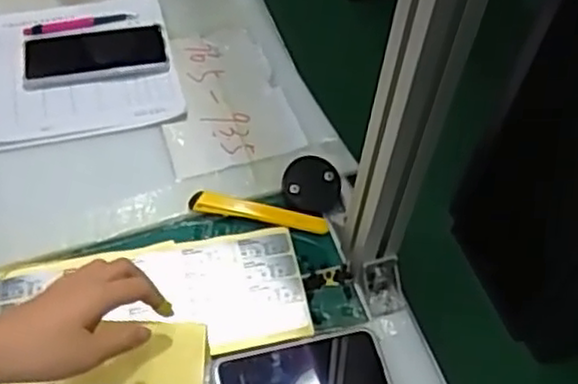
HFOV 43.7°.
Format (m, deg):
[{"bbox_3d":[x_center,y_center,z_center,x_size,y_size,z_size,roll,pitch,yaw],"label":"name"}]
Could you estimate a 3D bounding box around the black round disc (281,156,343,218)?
[{"bbox_3d":[0.026,-0.007,0.742,0.061,0.018,0.064,2,54,-3],"label":"black round disc"}]

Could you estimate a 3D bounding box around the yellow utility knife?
[{"bbox_3d":[-0.030,0.019,0.723,0.137,0.015,0.020,9,54,2],"label":"yellow utility knife"}]

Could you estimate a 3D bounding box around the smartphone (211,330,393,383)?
[{"bbox_3d":[0.012,0.165,0.620,0.149,0.016,0.080,-6,55,-8],"label":"smartphone"}]

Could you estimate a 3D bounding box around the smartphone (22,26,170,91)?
[{"bbox_3d":[-0.223,-0.158,0.834,0.160,0.009,0.083,-7,55,-9],"label":"smartphone"}]

